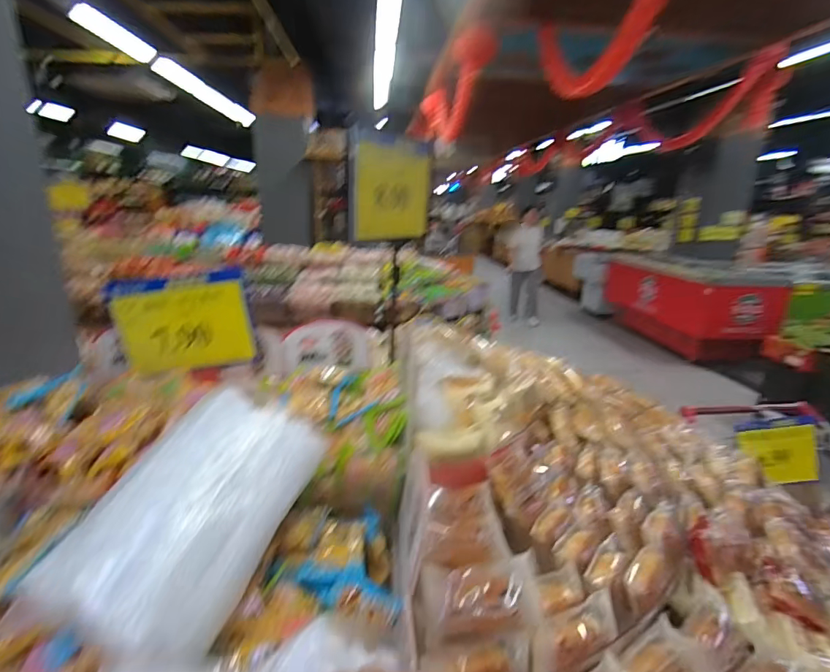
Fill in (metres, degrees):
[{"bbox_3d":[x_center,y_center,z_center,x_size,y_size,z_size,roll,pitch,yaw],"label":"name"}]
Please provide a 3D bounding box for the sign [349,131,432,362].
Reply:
[{"bbox_3d":[-0.056,-0.166,0.912,0.023,0.467,0.270,21,29,28],"label":"sign"}]

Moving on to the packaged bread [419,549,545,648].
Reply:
[{"bbox_3d":[0.084,0.335,0.544,0.148,0.067,0.081,1,17,-4],"label":"packaged bread"}]

